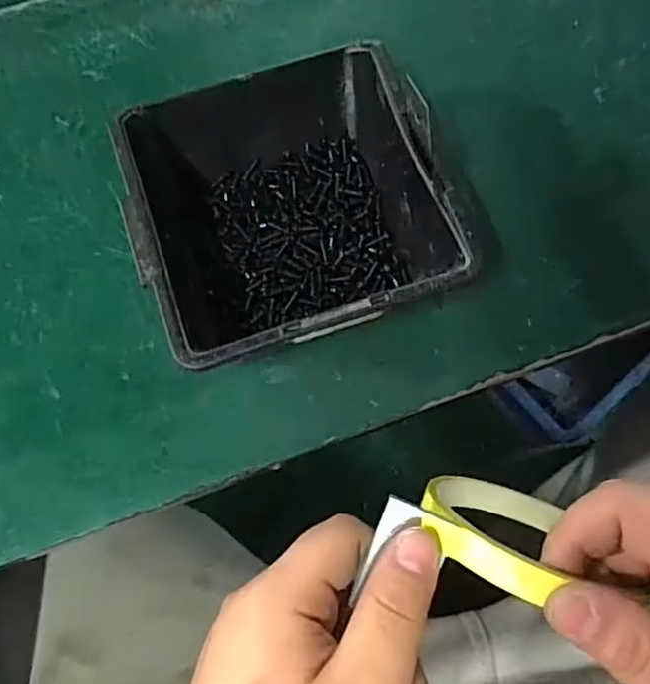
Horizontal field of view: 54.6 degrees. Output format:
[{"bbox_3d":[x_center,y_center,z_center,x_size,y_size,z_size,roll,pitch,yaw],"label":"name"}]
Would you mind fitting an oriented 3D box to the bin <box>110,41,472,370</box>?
[{"bbox_3d":[-0.019,-0.058,0.273,0.115,0.066,0.134,-18,74,-5],"label":"bin"}]

